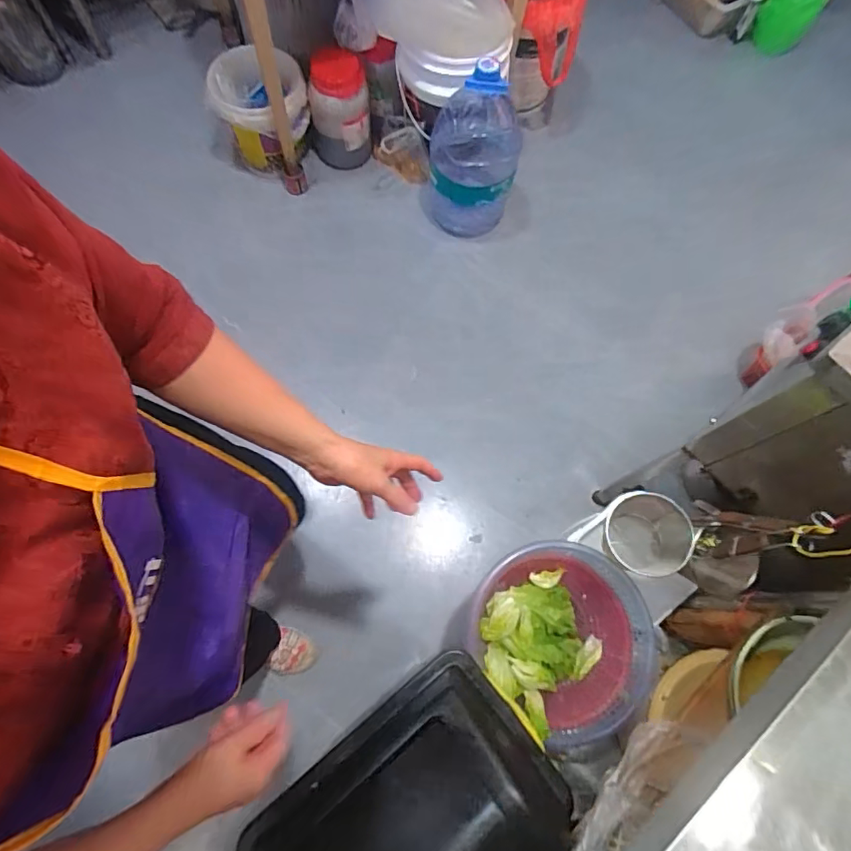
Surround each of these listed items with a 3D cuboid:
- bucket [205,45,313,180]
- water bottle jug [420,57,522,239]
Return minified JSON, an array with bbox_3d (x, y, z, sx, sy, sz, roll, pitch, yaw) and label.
[{"bbox_3d":[-0.515,-1.015,1.631,0.294,0.268,0.313,1,71,-2],"label":"bucket"},{"bbox_3d":[0.133,-0.779,1.429,0.250,0.408,0.237,8,71,0],"label":"water bottle jug"}]

